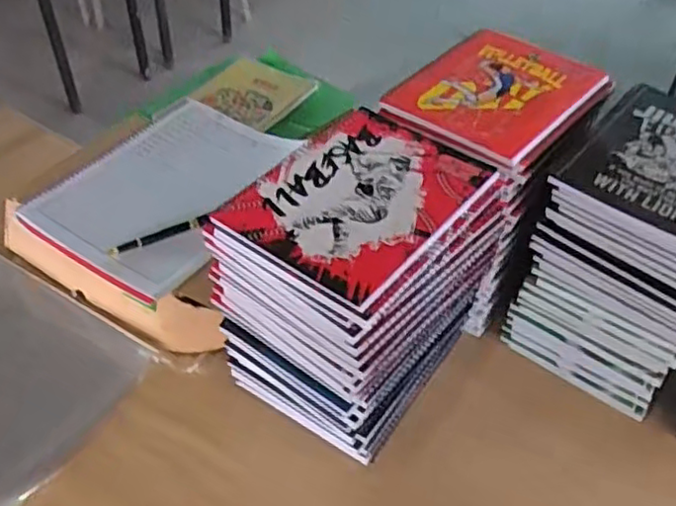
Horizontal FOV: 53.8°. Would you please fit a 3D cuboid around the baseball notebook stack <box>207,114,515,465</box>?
[{"bbox_3d":[0.030,0.025,0.613,0.162,0.220,0.237,31,52,26],"label":"baseball notebook stack"}]

